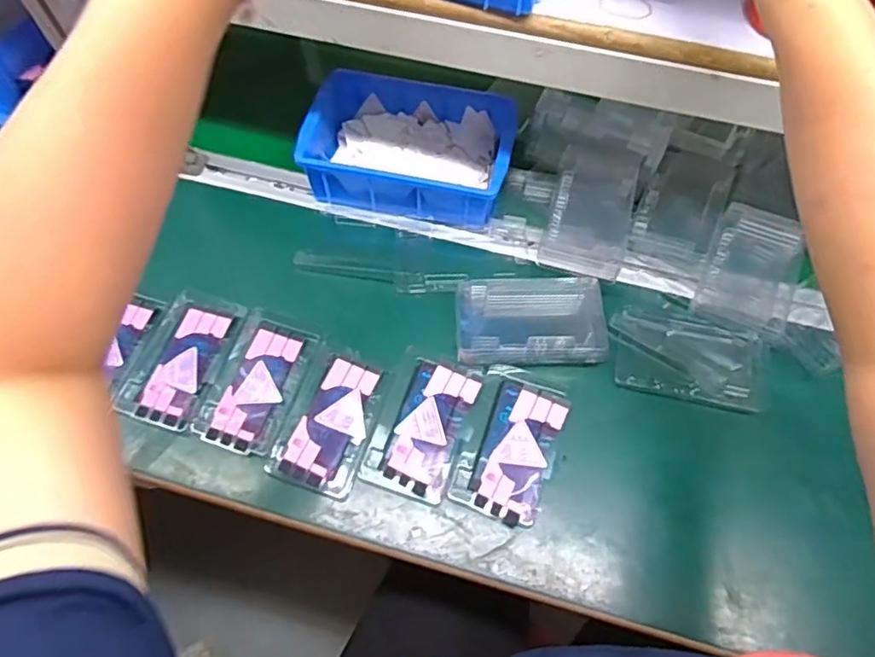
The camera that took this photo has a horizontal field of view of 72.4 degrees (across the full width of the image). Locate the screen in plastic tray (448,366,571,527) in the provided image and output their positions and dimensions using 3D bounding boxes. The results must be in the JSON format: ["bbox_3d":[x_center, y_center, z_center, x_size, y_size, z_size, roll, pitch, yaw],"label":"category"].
[{"bbox_3d":[0.063,0.096,0.508,0.075,0.009,0.124,19,64,9],"label":"screen in plastic tray"}]

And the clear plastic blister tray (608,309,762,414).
[{"bbox_3d":[0.226,0.024,0.543,0.132,0.009,0.082,9,63,5],"label":"clear plastic blister tray"}]

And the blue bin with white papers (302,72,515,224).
[{"bbox_3d":[-0.027,-0.189,0.617,0.205,0.050,0.137,12,63,6],"label":"blue bin with white papers"}]

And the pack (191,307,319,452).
[{"bbox_3d":[-0.160,0.046,0.538,0.077,0.009,0.130,16,64,8],"label":"pack"}]

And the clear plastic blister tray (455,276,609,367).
[{"bbox_3d":[0.084,-0.007,0.546,0.130,0.026,0.082,0,63,0],"label":"clear plastic blister tray"}]

